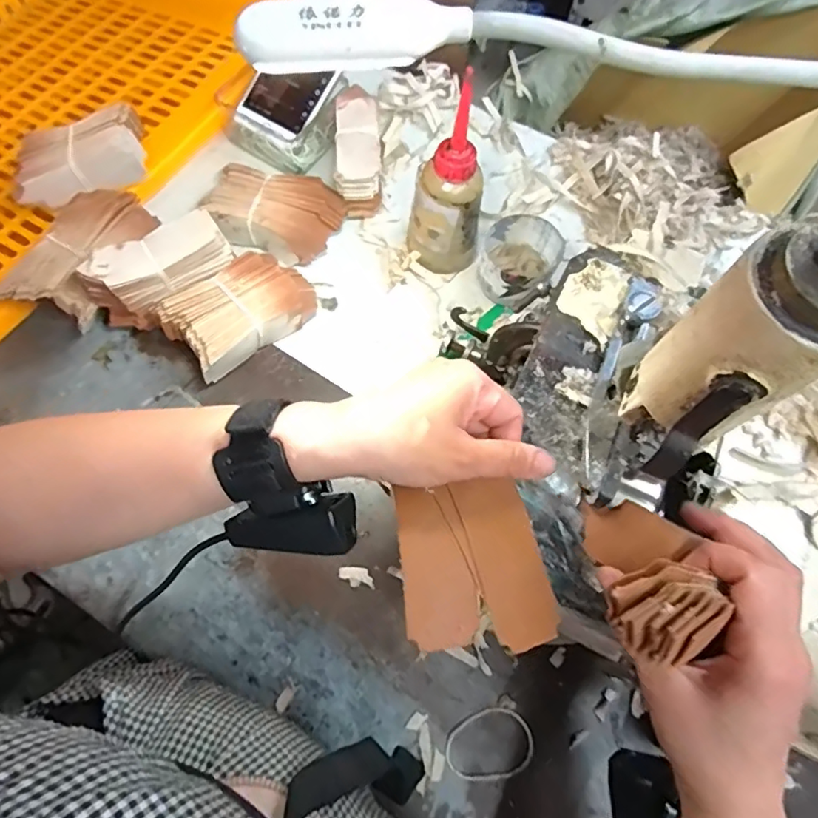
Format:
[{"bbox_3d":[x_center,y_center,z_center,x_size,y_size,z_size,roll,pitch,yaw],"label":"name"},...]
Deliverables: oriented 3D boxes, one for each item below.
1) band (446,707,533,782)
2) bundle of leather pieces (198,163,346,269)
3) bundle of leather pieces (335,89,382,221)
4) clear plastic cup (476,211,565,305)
[{"bbox_3d":[0.057,0.238,0.395,0.062,0.004,0.044,-10,70,-5],"label":"band"},{"bbox_3d":[-0.123,-0.182,0.520,0.112,0.041,0.076,18,70,5],"label":"bundle of leather pieces"},{"bbox_3d":[-0.048,-0.247,0.537,0.042,0.055,0.115,-3,70,-2],"label":"bundle of leather pieces"},{"bbox_3d":[0.098,-0.137,0.513,0.067,0.045,0.075,35,72,11],"label":"clear plastic cup"}]

